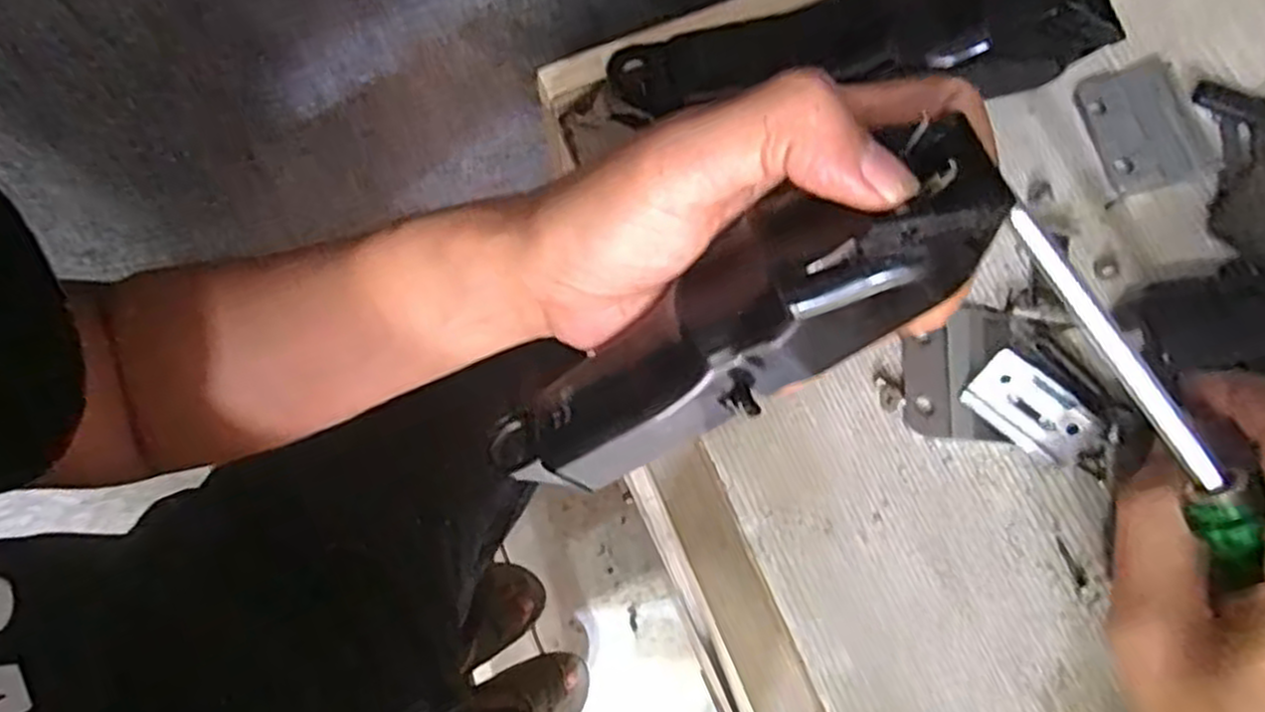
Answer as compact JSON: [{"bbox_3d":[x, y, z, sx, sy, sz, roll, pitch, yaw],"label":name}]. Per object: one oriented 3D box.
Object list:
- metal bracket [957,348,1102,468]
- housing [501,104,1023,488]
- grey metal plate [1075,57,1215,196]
[{"bbox_3d":[0.132,0.018,0.260,0.041,0.006,0.023,35,106,2],"label":"metal bracket"},{"bbox_3d":[0.020,-0.003,0.225,0.168,0.020,0.045,-32,74,32],"label":"housing"},{"bbox_3d":[0.189,-0.085,0.291,0.039,0.004,0.047,-16,76,-5],"label":"grey metal plate"}]

